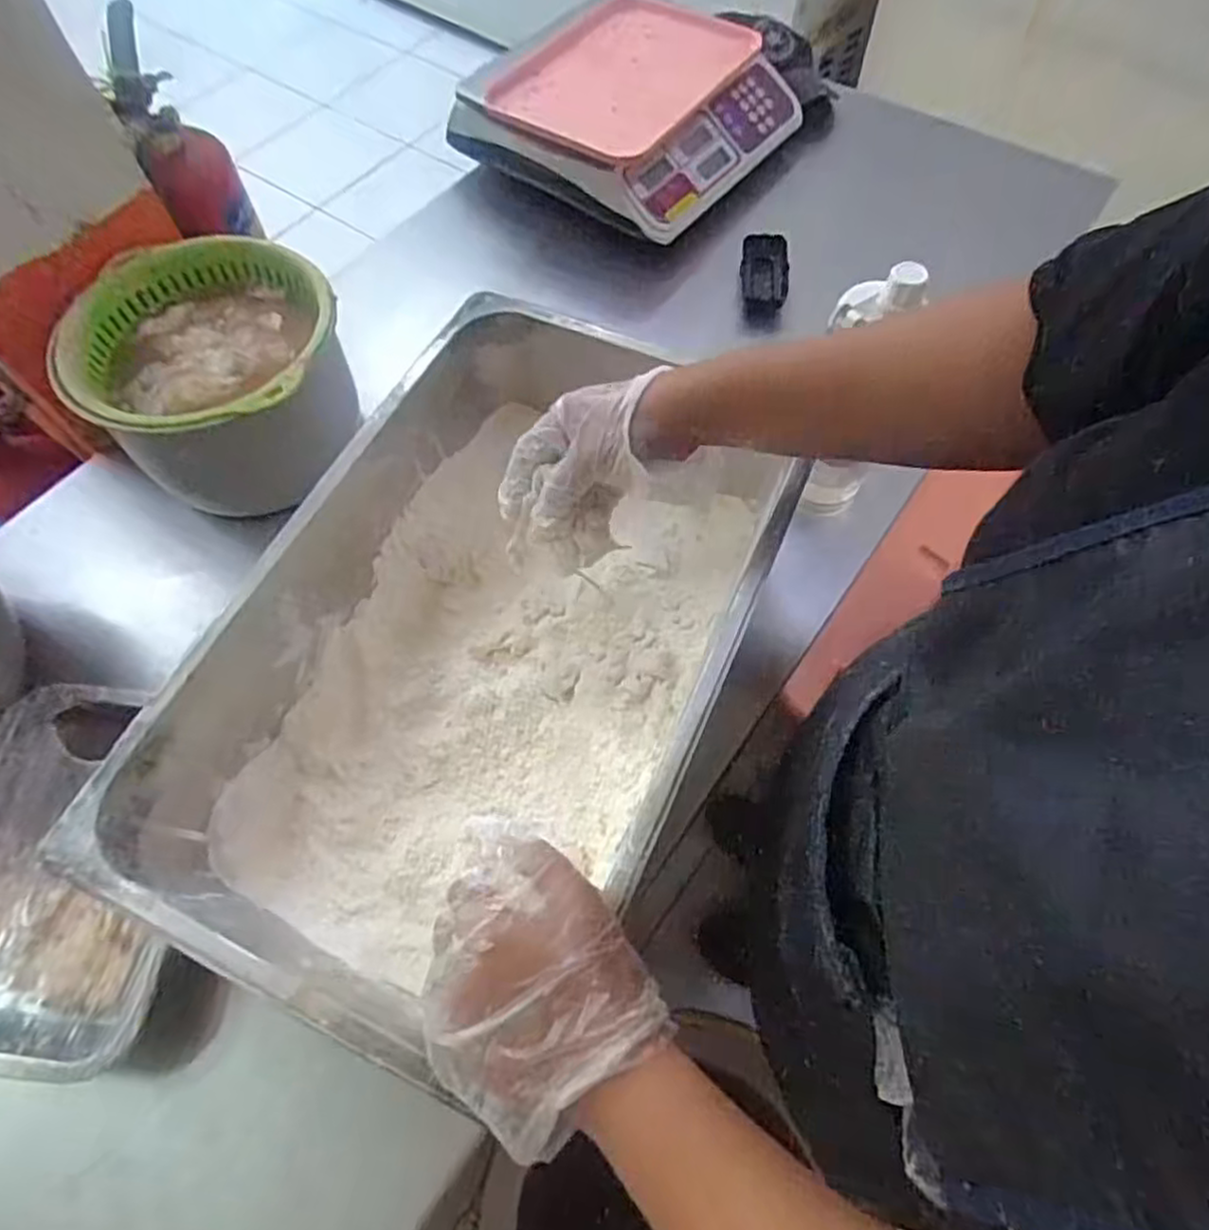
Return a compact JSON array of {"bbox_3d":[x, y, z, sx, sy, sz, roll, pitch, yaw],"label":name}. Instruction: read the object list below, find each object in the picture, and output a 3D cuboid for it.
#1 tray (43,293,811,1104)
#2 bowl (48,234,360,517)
[{"bbox_3d":[-0.092,0.021,0.561,0.300,0.160,0.506,22,62,13],"label":"tray"},{"bbox_3d":[-0.341,-0.214,0.686,0.201,0.153,0.212,-6,60,-3],"label":"bowl"}]

